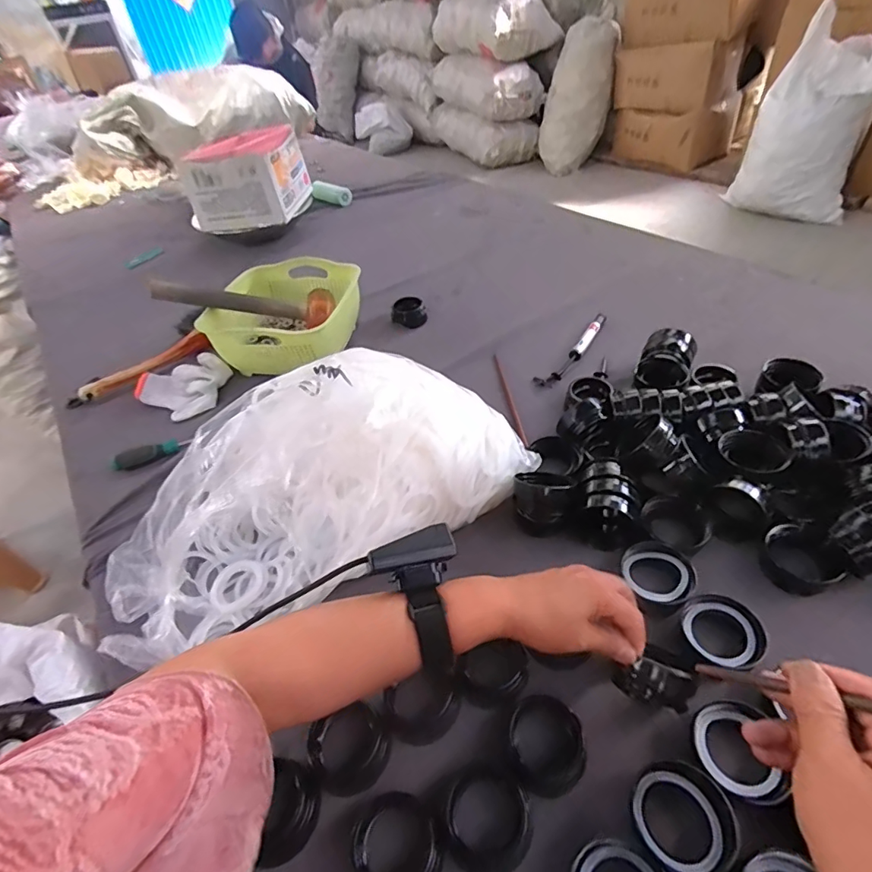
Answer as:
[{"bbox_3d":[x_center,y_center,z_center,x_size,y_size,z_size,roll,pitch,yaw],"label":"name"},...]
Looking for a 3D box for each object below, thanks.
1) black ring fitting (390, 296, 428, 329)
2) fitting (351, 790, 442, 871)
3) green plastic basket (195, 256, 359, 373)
[{"bbox_3d":[-0.051,-0.231,0.927,0.051,0.037,0.057,-34,49,-26],"label":"black ring fitting"},{"bbox_3d":[-0.029,0.298,0.356,0.064,0.029,0.058,-36,50,-27],"label":"fitting"},{"bbox_3d":[-0.255,-0.216,0.875,0.254,0.100,0.260,-4,43,4],"label":"green plastic basket"}]

